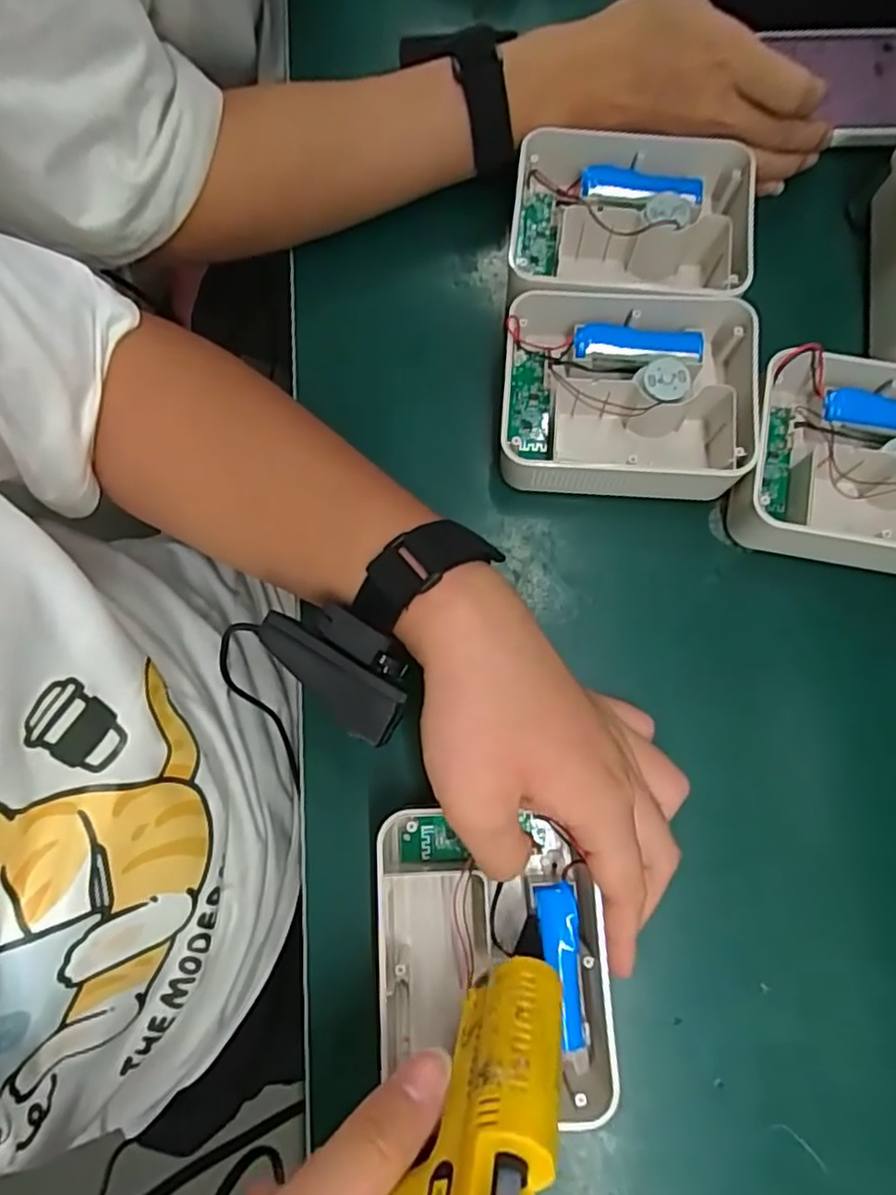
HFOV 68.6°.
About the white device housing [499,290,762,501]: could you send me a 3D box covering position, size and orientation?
[{"bbox_3d":[0.094,-0.105,0.354,0.134,0.047,0.104,2,78,2],"label":"white device housing"}]

